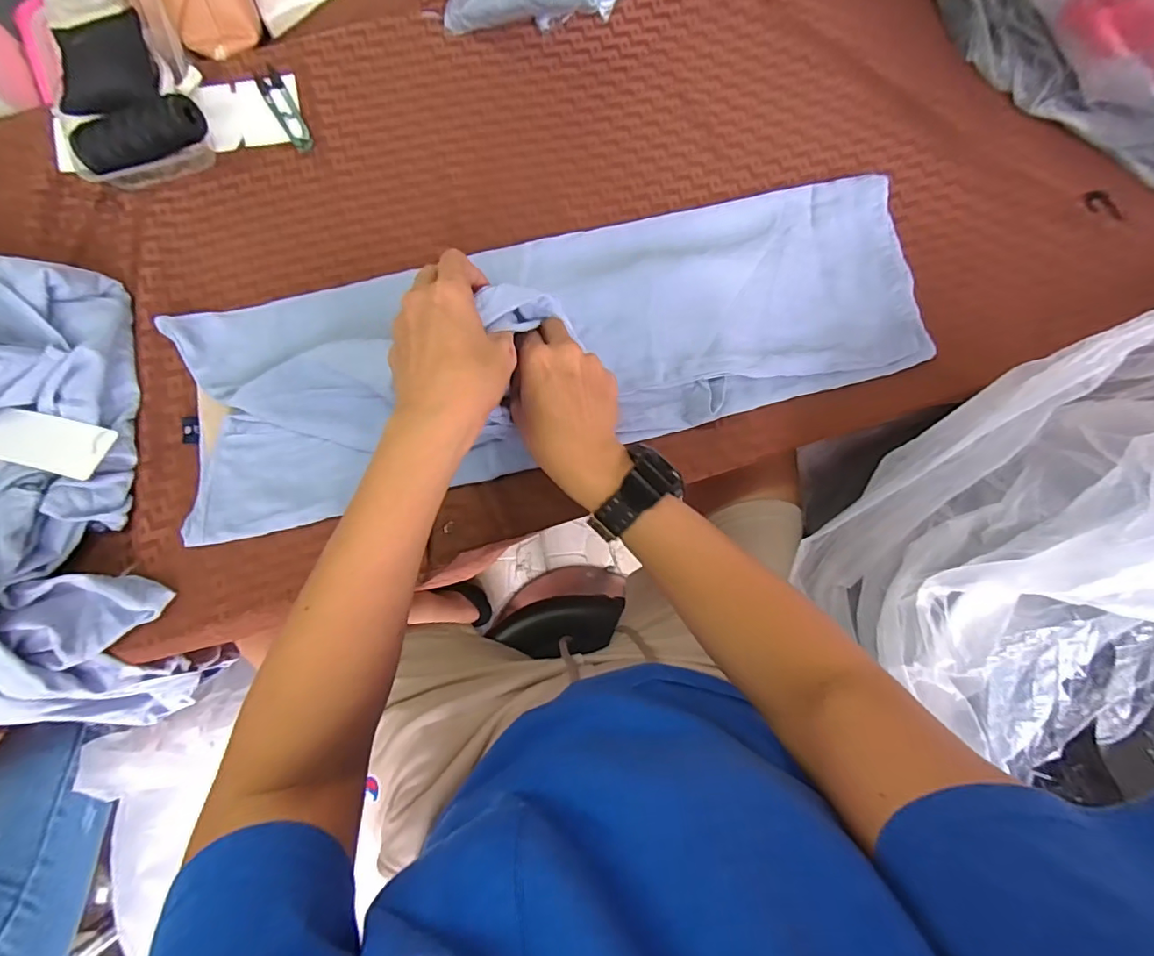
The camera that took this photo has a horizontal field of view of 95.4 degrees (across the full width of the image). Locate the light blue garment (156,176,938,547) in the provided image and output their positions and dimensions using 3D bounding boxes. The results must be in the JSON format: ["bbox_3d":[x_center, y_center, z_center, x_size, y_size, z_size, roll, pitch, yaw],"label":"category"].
[{"bbox_3d":[-0.018,-0.125,0.473,0.667,0.036,0.207,-14,78,-3],"label":"light blue garment"}]

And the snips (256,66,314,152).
[{"bbox_3d":[-0.289,-0.364,0.518,0.023,0.009,0.096,-27,81,-5],"label":"snips"}]

